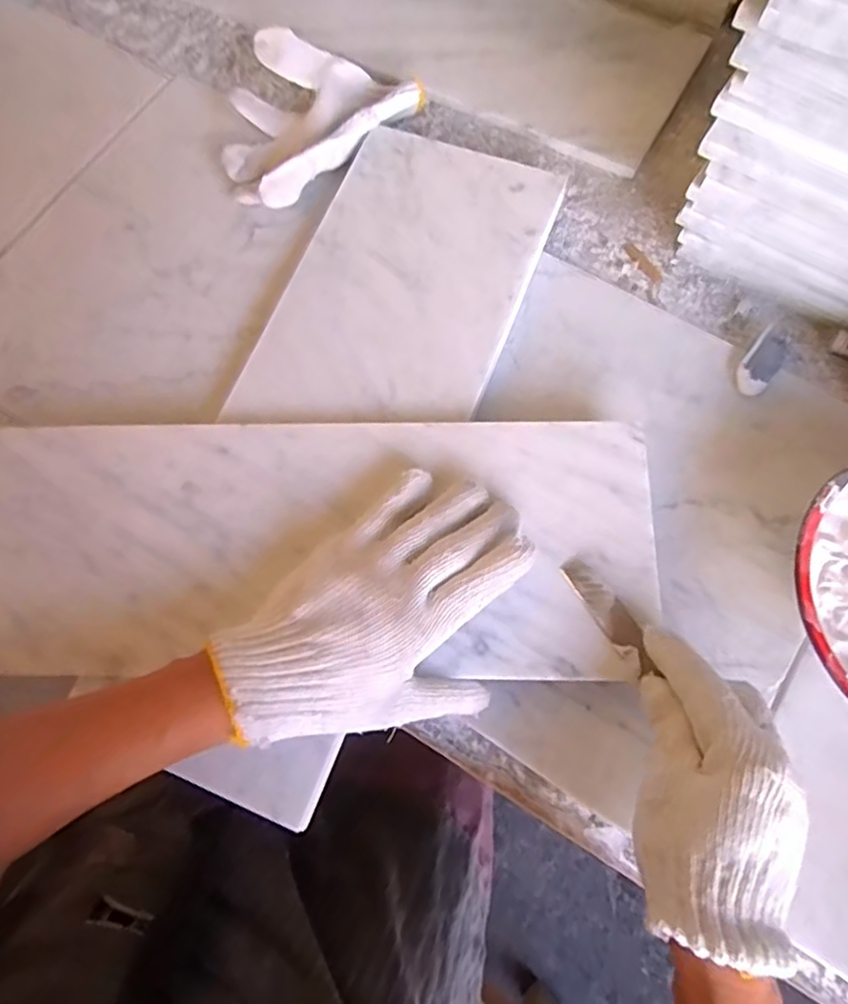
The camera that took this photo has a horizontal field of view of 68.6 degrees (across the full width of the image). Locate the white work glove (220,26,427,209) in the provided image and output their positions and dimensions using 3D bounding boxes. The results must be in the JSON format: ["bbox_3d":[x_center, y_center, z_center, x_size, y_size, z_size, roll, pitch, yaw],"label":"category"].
[{"bbox_3d":[-0.089,-0.298,0.470,0.166,0.041,0.109,-44,73,-10],"label":"white work glove"}]

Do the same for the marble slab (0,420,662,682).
[{"bbox_3d":[-0.097,0.024,0.366,0.450,0.018,0.152,-2,71,3],"label":"marble slab"}]

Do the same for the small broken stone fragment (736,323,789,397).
[{"bbox_3d":[0.223,-0.091,0.411,0.022,0.014,0.047,36,75,13],"label":"small broken stone fragment"}]

